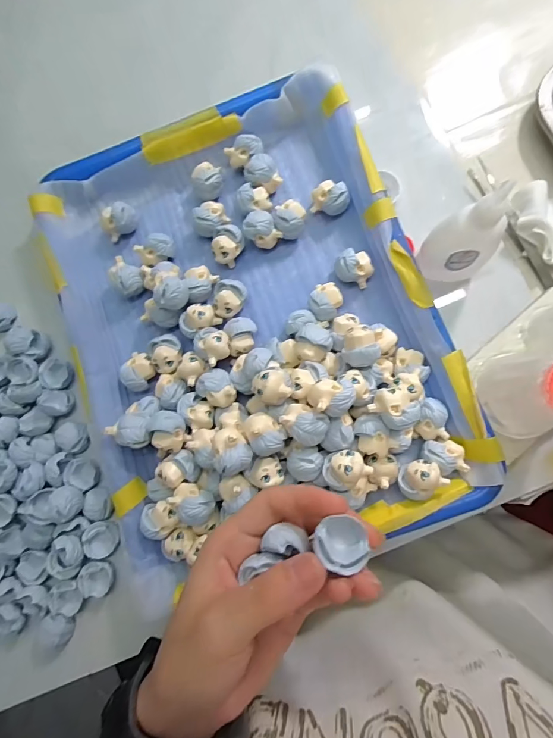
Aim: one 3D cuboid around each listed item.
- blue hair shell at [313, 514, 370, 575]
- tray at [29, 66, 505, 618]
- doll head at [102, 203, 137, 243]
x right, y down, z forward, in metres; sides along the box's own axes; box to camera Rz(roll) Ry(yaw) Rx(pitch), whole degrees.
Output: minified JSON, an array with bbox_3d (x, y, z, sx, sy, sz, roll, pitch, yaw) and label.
[{"bbox_3d":[0.029,0.077,0.169,0.022,0.013,0.020,-23,82,2],"label":"blue hair shell"},{"bbox_3d":[-0.021,-0.035,0.272,0.252,0.066,0.329,-19,82,3],"label":"tray"},{"bbox_3d":[-0.124,-0.118,0.299,0.025,0.018,0.020,-27,82,2],"label":"doll head"}]

